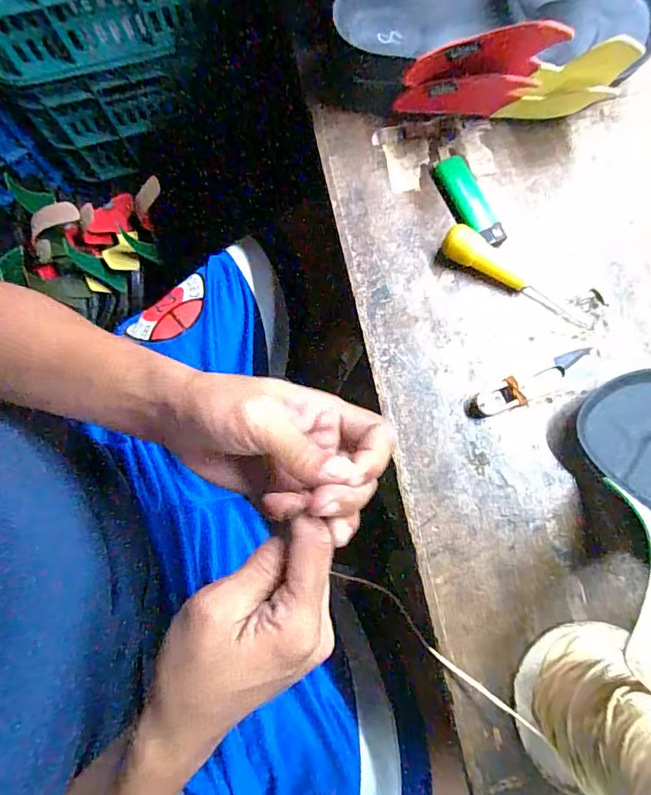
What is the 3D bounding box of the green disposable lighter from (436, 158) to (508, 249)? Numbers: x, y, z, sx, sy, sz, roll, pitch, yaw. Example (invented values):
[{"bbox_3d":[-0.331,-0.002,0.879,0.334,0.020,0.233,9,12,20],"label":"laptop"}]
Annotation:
[{"bbox_3d":[0.115,-0.153,0.368,0.027,0.012,0.079,-24,81,-3],"label":"green disposable lighter"}]

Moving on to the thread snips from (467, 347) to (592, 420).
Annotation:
[{"bbox_3d":[0.152,-0.009,0.343,0.103,0.010,0.022,-23,80,-3],"label":"thread snips"}]

